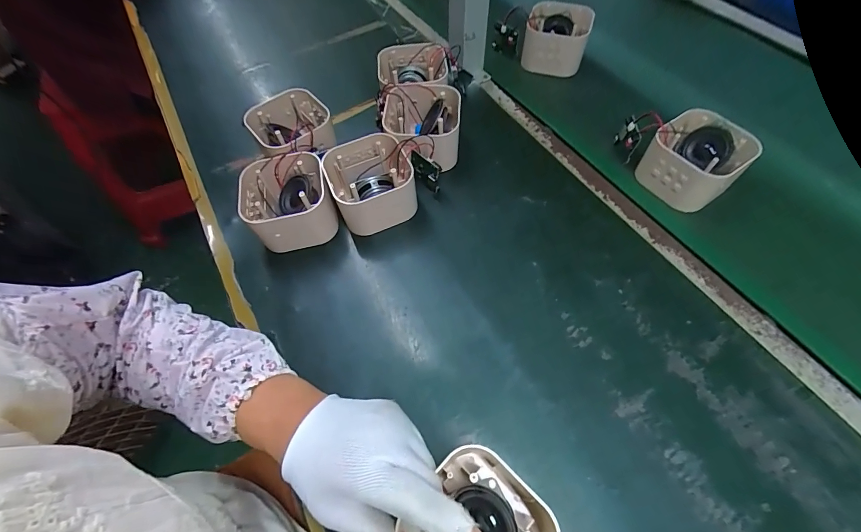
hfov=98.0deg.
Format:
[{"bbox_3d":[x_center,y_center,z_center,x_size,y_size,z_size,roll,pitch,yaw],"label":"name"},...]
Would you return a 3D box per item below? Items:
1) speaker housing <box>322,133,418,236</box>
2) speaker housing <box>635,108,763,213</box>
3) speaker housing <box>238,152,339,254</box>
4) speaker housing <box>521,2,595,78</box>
[{"bbox_3d":[-0.067,-0.092,0.426,0.090,0.062,0.092,-17,61,-7],"label":"speaker housing"},{"bbox_3d":[0.297,-0.120,0.422,0.080,0.055,0.087,-34,64,-15],"label":"speaker housing"},{"bbox_3d":[-0.159,-0.068,0.419,0.097,0.065,0.096,-17,61,-7],"label":"speaker housing"},{"bbox_3d":[0.185,-0.337,0.561,0.092,0.062,0.092,12,62,10],"label":"speaker housing"}]

